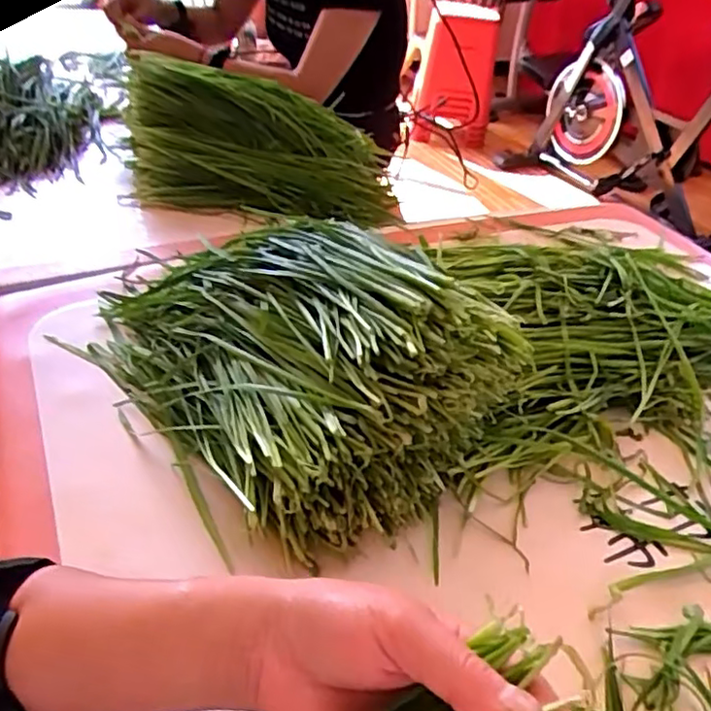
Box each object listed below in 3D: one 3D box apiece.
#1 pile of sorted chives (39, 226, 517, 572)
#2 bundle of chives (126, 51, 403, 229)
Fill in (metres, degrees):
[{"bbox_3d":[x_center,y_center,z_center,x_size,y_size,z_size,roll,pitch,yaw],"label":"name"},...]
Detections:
[{"bbox_3d":[-0.068,-0.019,0.472,0.319,0.136,0.174,30,44,29],"label":"pile of sorted chives"},{"bbox_3d":[-0.117,-0.267,0.795,0.330,0.125,0.183,4,37,-1],"label":"bundle of chives"}]

